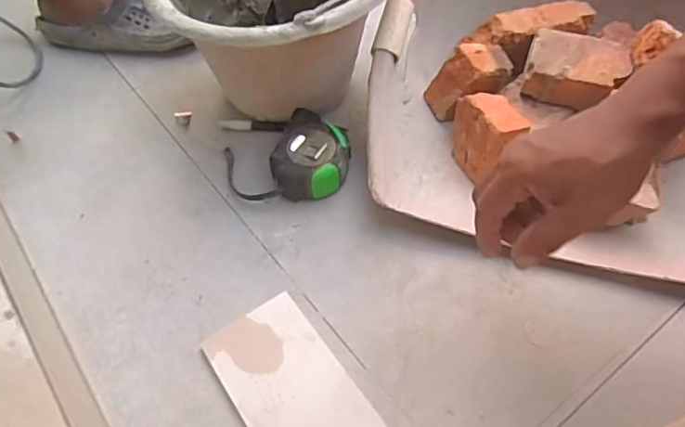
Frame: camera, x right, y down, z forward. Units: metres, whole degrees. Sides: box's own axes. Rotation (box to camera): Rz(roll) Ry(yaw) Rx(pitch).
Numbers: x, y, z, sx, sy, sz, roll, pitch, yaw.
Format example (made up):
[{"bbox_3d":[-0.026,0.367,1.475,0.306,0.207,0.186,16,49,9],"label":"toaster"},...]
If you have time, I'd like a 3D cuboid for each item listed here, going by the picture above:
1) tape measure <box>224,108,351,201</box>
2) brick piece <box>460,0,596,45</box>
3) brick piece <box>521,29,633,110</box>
[{"bbox_3d":[-0.061,-0.068,0.591,0.137,0.045,0.114,-4,52,-2],"label":"tape measure"},{"bbox_3d":[0.219,-0.217,0.630,0.143,0.032,0.044,-15,54,-9],"label":"brick piece"},{"bbox_3d":[0.246,-0.158,0.589,0.087,0.040,0.088,17,55,14],"label":"brick piece"}]

